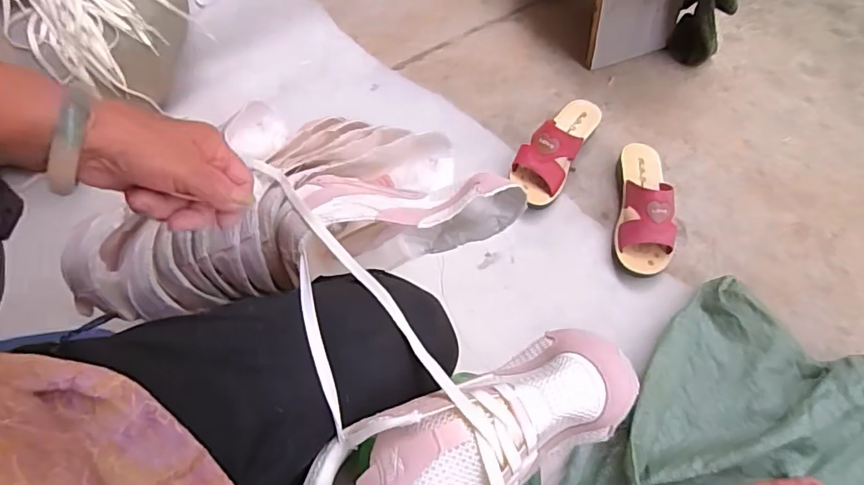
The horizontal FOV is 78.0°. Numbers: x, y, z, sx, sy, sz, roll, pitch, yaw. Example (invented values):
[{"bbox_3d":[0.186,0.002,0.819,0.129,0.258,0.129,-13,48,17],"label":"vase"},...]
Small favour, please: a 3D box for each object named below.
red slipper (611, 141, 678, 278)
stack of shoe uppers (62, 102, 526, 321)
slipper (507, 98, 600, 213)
[{"bbox_3d":[0.320,-0.062,0.802,0.082,0.072,0.222,4,64,6],"label":"red slipper"},{"bbox_3d":[-0.129,-0.029,0.517,0.387,0.147,0.155,-13,64,-3],"label":"stack of shoe uppers"},{"bbox_3d":[0.200,-0.155,0.864,0.082,0.090,0.219,27,68,16],"label":"slipper"}]

